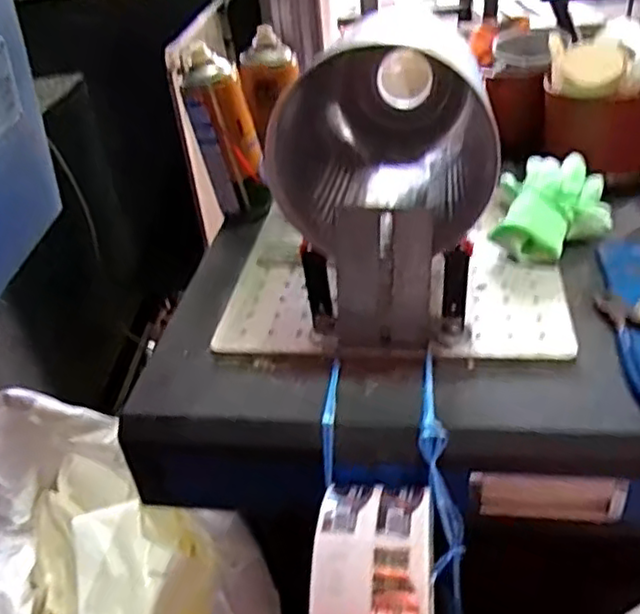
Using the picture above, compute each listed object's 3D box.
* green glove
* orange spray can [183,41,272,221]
[{"bbox_3d":[0.227,-0.096,0.652,0.104,0.051,0.128,8,36,21],"label":"green glove"},{"bbox_3d":[-0.099,-0.180,0.717,0.068,0.168,0.062,-12,33,-8],"label":"orange spray can"}]

